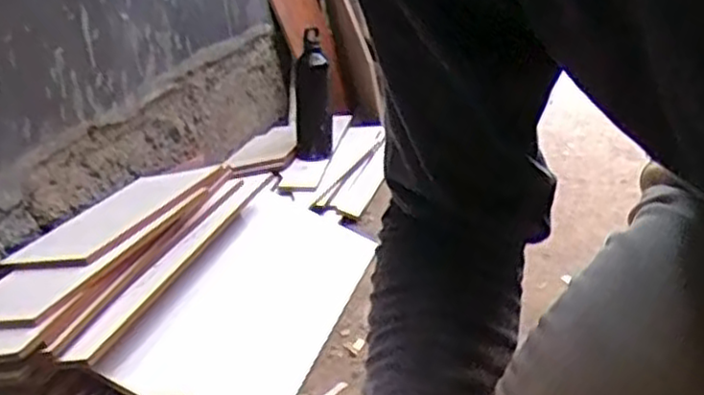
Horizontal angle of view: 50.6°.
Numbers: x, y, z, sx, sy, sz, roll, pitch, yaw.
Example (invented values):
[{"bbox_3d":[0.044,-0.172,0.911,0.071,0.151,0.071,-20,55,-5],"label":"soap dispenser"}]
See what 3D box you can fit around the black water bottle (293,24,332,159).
[{"bbox_3d":[-0.079,-0.191,1.437,0.081,0.224,0.079,-9,21,-3],"label":"black water bottle"}]

